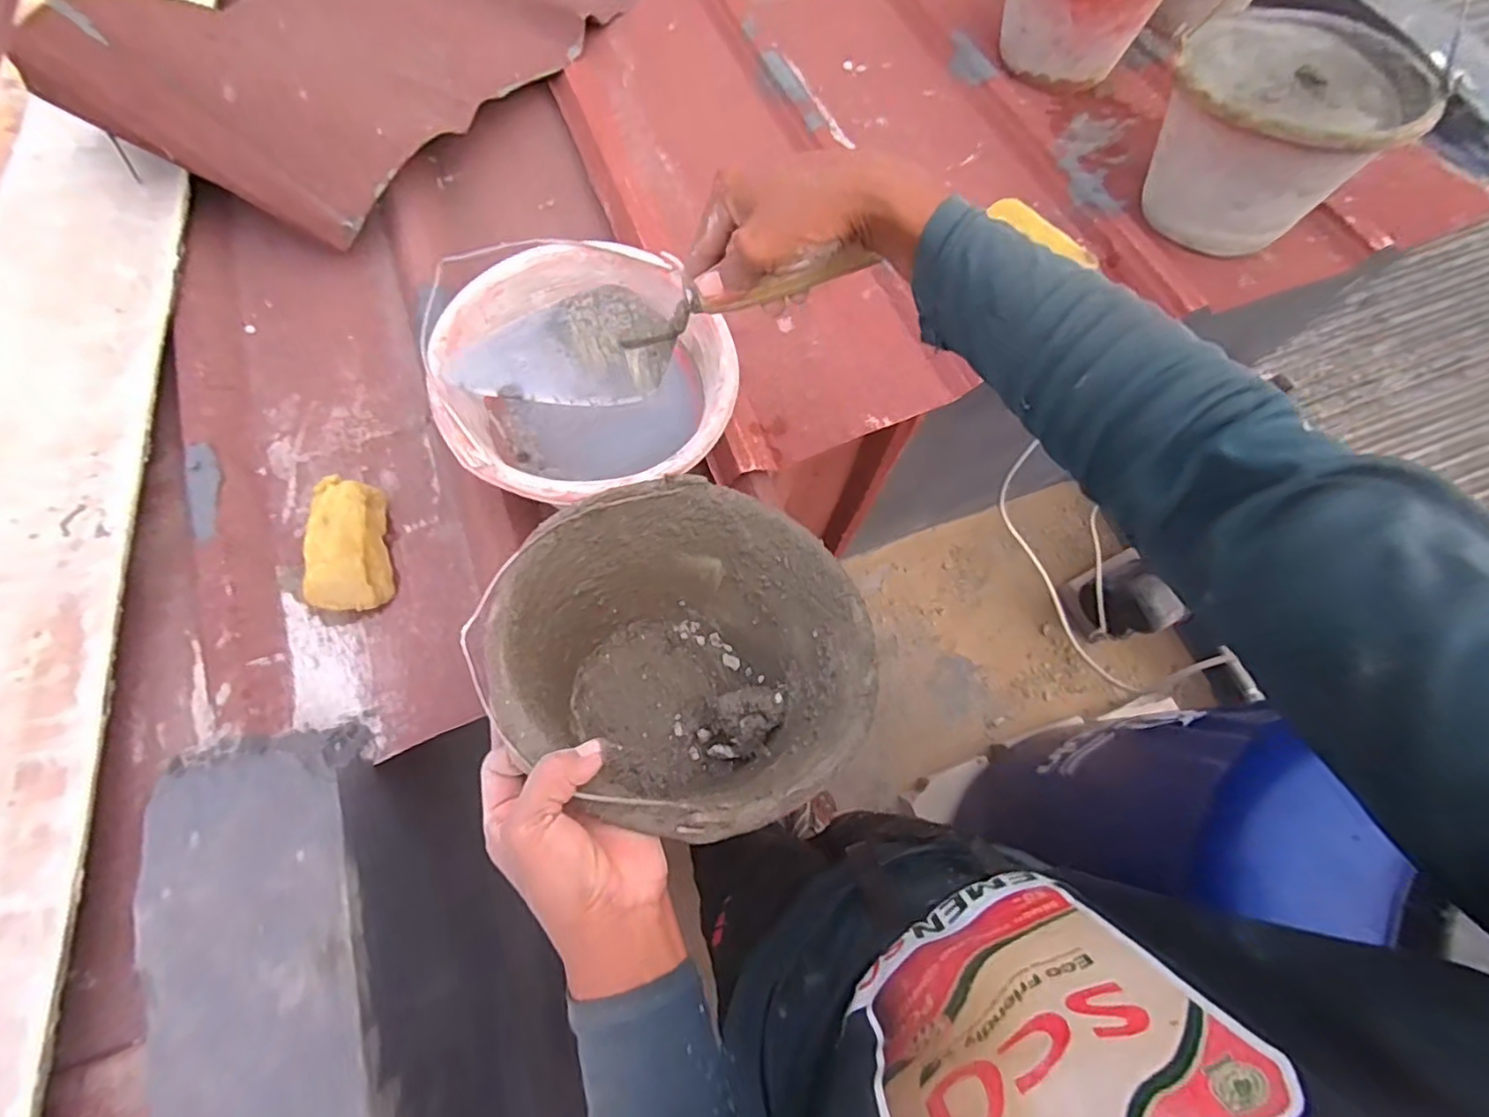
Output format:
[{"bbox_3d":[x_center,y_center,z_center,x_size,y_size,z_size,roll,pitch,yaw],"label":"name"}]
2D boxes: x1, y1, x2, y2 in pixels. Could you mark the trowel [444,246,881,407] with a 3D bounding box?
[{"bbox_3d":[-0.059,-0.163,0.447,0.279,0.051,0.084,-12,78,10],"label":"trowel"}]

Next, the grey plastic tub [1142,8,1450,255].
[{"bbox_3d":[0.580,-0.479,0.722,0.229,0.189,0.212,0,78,-1],"label":"grey plastic tub"}]

